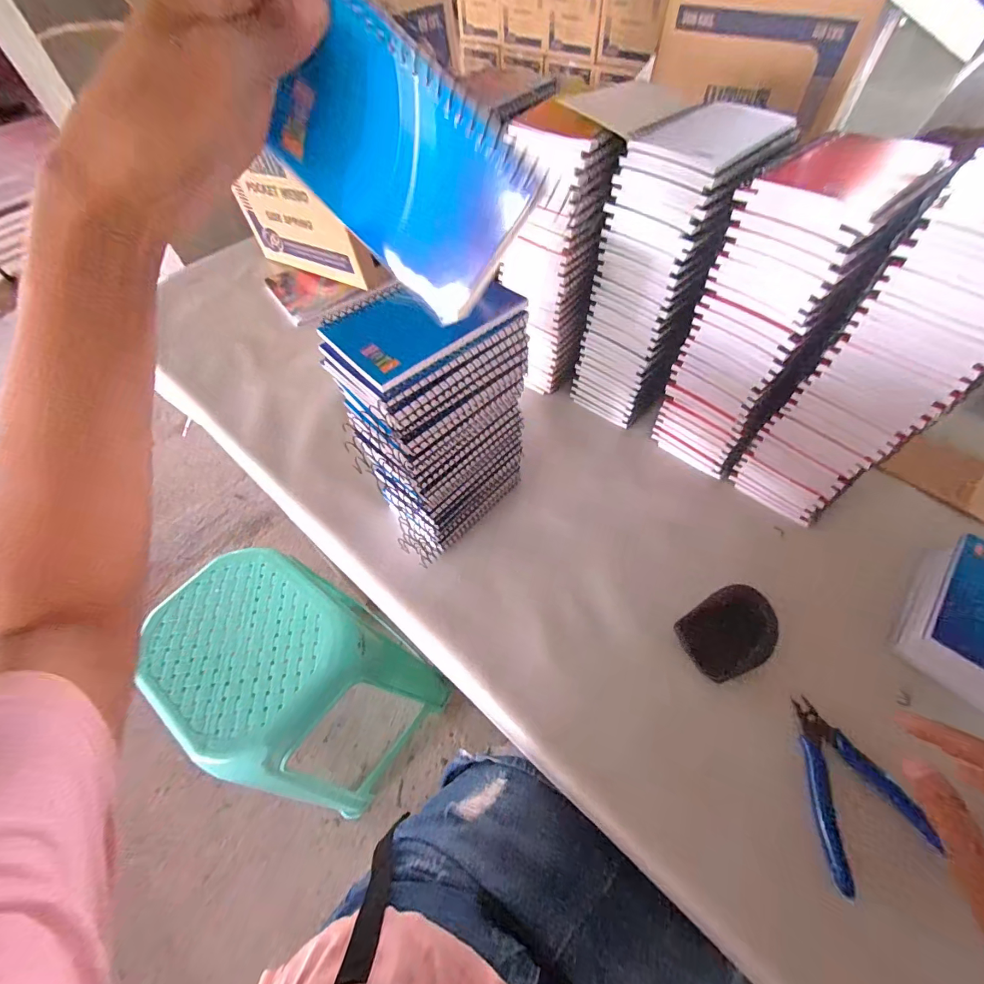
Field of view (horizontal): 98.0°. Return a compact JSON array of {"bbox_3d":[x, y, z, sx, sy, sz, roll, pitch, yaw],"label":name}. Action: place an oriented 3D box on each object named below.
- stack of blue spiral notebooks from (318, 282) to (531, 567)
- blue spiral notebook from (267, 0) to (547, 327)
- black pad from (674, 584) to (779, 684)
[{"bbox_3d":[-0.047,-0.063,0.400,0.139,0.250,0.092,-40,63,-21],"label":"stack of blue spiral notebooks"},{"bbox_3d":[-0.045,-0.156,0.209,0.122,0.084,0.006,42,44,-8],"label":"blue spiral notebook"},{"bbox_3d":[0.219,0.128,0.393,0.090,0.016,0.064,-28,59,-15],"label":"black pad"}]

